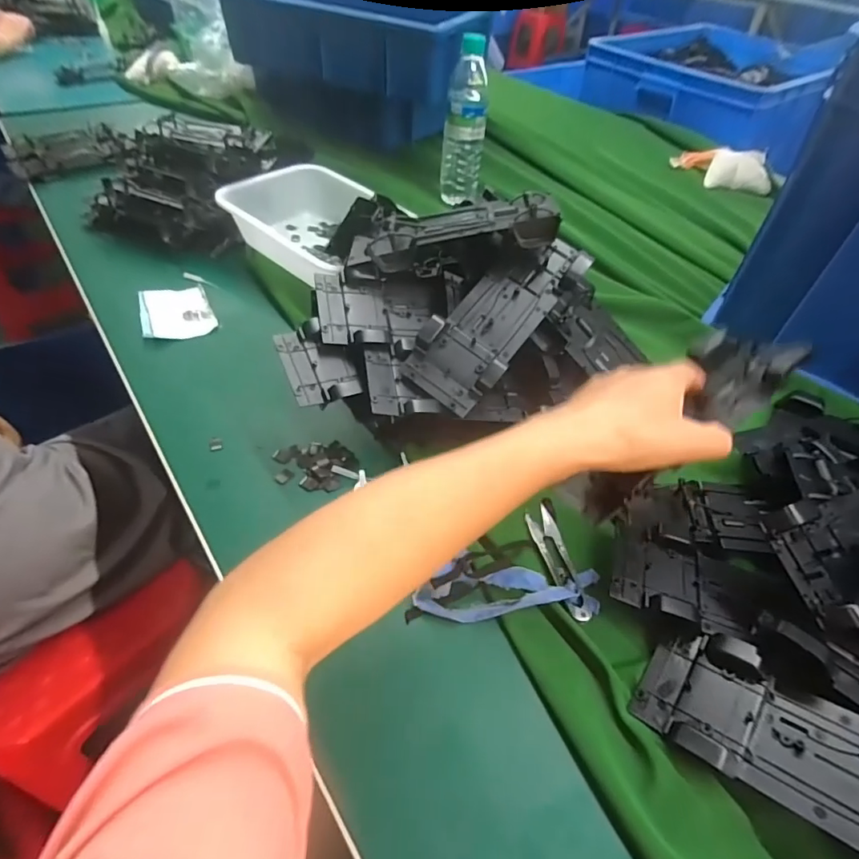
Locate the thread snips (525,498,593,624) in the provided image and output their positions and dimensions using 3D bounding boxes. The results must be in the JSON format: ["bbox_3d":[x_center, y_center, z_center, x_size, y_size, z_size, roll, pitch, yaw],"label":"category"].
[{"bbox_3d":[0.102,0.104,0.402,0.026,0.007,0.103,-4,49,-8],"label":"thread snips"}]

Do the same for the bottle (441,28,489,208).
[{"bbox_3d":[0.055,-0.462,0.758,0.063,0.211,0.064,6,48,2],"label":"bottle"}]

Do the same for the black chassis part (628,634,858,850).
[{"bbox_3d":[0.222,0.184,0.278,0.191,0.027,0.078,15,44,42],"label":"black chassis part"}]

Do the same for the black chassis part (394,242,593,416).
[{"bbox_3d":[0.065,-0.101,0.437,0.187,0.030,0.072,-44,62,-11],"label":"black chassis part"}]

